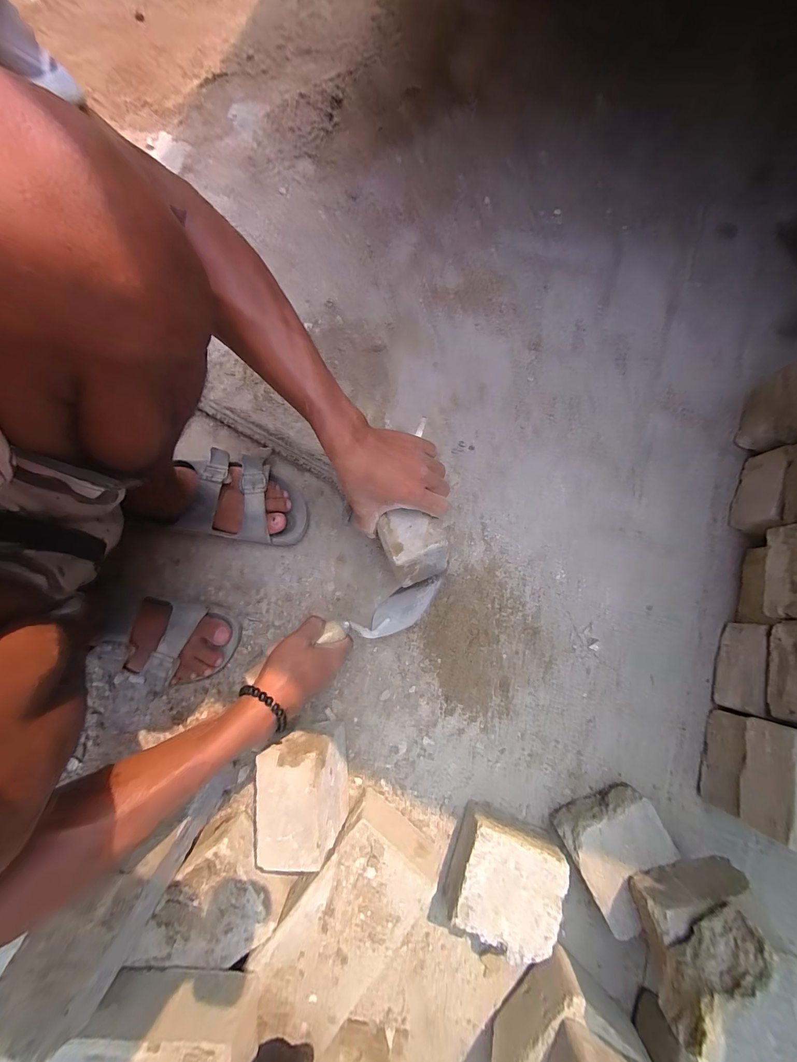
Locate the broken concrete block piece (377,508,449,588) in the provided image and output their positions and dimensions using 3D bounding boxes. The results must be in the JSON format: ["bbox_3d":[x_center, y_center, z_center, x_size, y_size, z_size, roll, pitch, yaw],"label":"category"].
[{"bbox_3d":[0.019,0.021,0.427,0.064,0.100,0.072,-23,80,-3],"label":"broken concrete block piece"}]

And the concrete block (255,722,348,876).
[{"bbox_3d":[-0.105,0.284,0.408,0.077,0.098,0.108,-5,80,0],"label":"concrete block"}]

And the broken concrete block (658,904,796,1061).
[{"bbox_3d":[0.282,0.382,0.285,0.100,0.061,0.108,38,83,7],"label":"broken concrete block"}]

